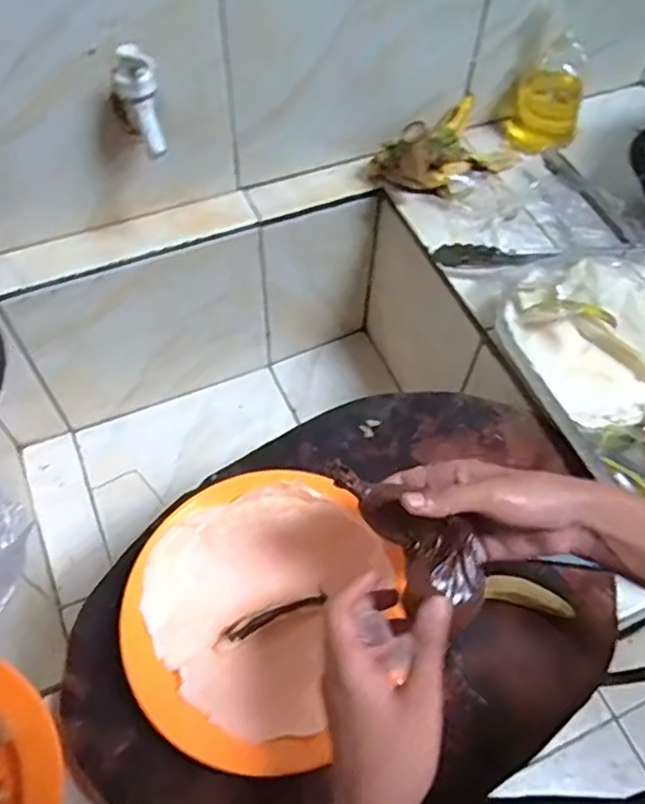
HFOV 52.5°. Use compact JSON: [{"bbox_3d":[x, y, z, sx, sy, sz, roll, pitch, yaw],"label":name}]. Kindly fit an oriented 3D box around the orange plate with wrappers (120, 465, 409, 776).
[{"bbox_3d":[-0.047,0.143,0.483,0.182,0.028,0.206,28,61,14],"label":"orange plate with wrappers"}]

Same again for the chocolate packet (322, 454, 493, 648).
[{"bbox_3d":[0.049,0.082,0.397,0.119,0.023,0.055,43,65,8],"label":"chocolate packet"}]

